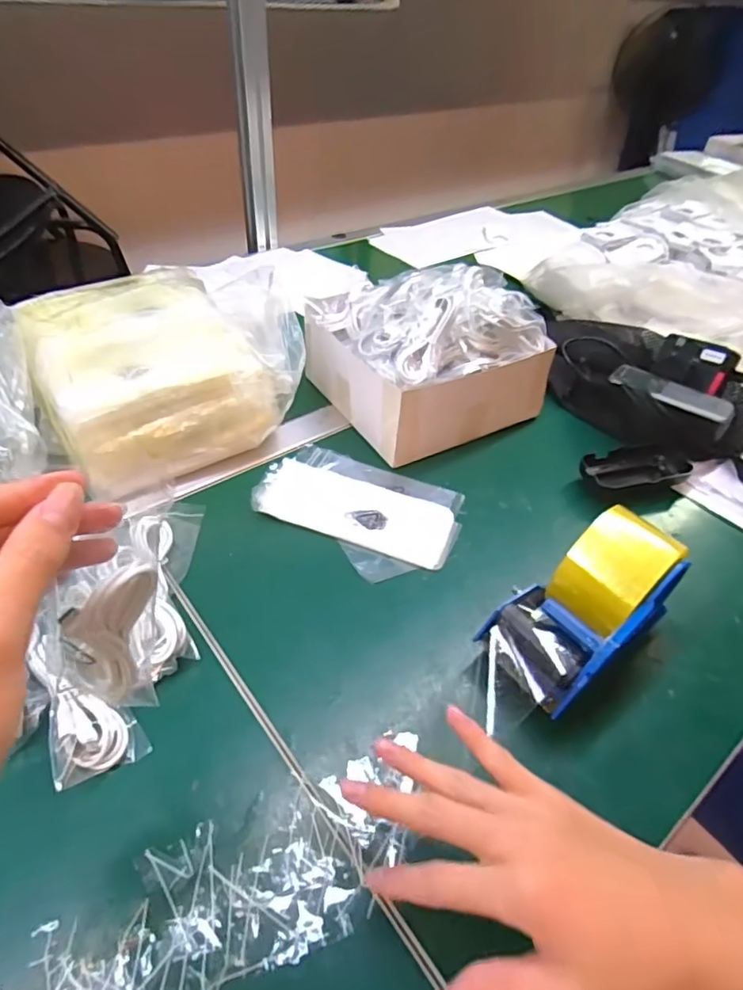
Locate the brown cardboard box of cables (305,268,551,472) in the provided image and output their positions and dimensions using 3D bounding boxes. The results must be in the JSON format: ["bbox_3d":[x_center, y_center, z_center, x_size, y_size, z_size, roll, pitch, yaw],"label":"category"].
[{"bbox_3d":[0.062,-0.164,0.627,0.208,0.125,0.197,-21,49,-24],"label":"brown cardboard box of cables"}]

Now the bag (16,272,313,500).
[{"bbox_3d":[-0.207,-0.133,0.587,0.239,0.128,0.219,-21,49,-24],"label":"bag"}]

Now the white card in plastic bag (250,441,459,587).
[{"bbox_3d":[-0.013,0.009,0.535,0.184,0.014,0.126,20,46,16],"label":"white card in plastic bag"}]

